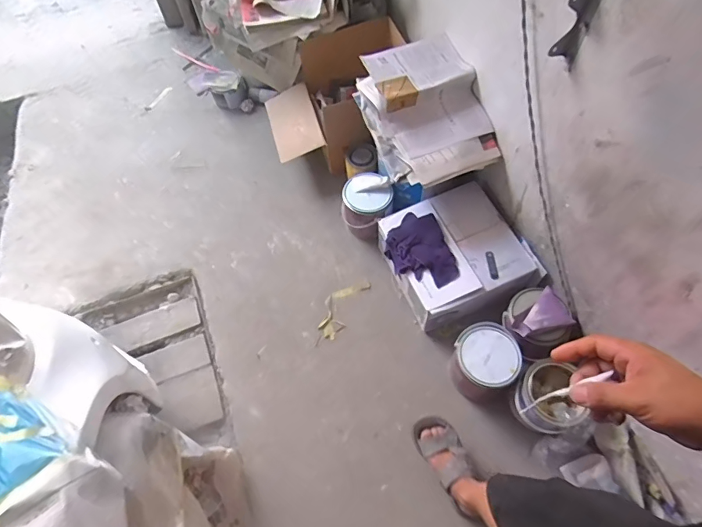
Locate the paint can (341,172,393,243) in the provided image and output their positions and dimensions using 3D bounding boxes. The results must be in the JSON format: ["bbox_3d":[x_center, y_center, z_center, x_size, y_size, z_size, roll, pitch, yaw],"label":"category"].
[{"bbox_3d":[0.053,-0.178,1.418,0.159,0.167,0.177,0,62,4],"label":"paint can"}]

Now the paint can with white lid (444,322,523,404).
[{"bbox_3d":[0.357,0.258,1.175,0.168,0.167,0.179,39,70,21],"label":"paint can with white lid"}]

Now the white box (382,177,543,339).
[{"bbox_3d":[0.311,-0.007,1.324,0.362,0.182,0.383,-25,63,-10],"label":"white box"}]

